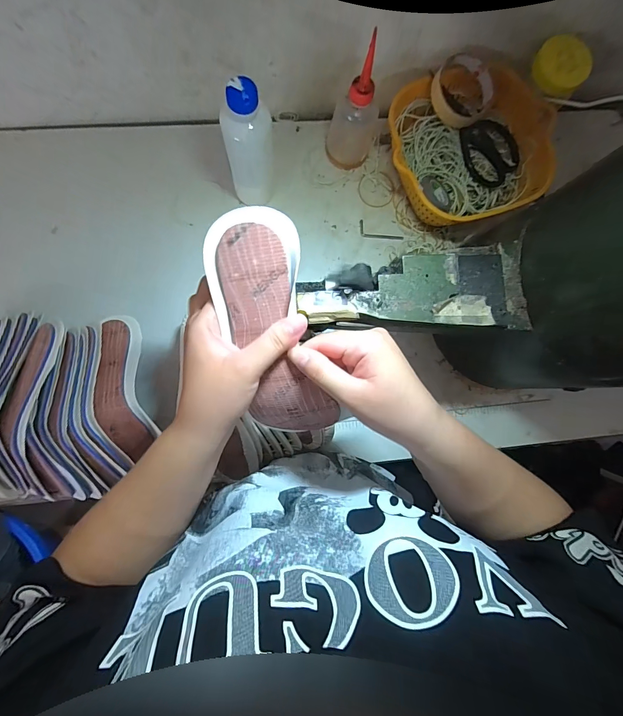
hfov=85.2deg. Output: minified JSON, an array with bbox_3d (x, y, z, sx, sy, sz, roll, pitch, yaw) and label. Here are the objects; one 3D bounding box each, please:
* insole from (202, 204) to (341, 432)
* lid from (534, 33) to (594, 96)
[{"bbox_3d":[-0.031,-0.015,0.281,0.071,0.031,0.201,-15,113,-5],"label":"insole"},{"bbox_3d":[0.319,-0.373,0.434,0.067,0.058,0.010,32,40,3],"label":"lid"}]

